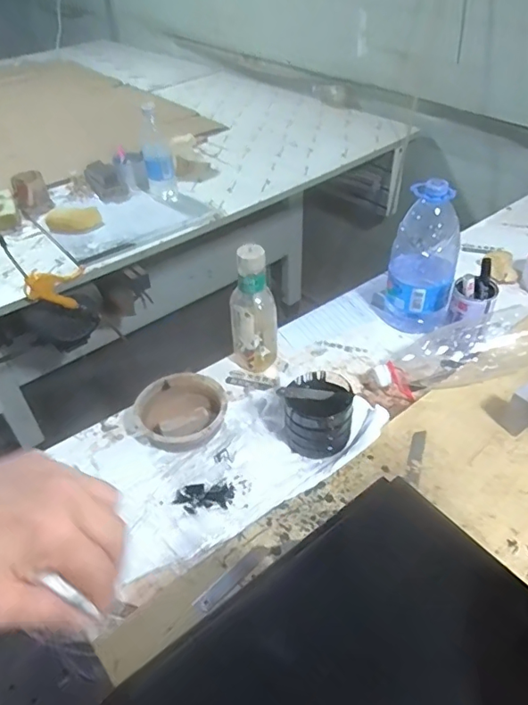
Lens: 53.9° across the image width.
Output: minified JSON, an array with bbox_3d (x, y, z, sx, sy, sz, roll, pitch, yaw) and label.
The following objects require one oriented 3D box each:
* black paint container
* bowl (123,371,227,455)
[{"bbox_3d":[0.069,0.079,0.707,0.093,0.089,0.095,0,43,1],"label":"black paint container"},{"bbox_3d":[-0.121,0.085,0.745,0.129,0.036,0.123,-1,43,1],"label":"bowl"}]

